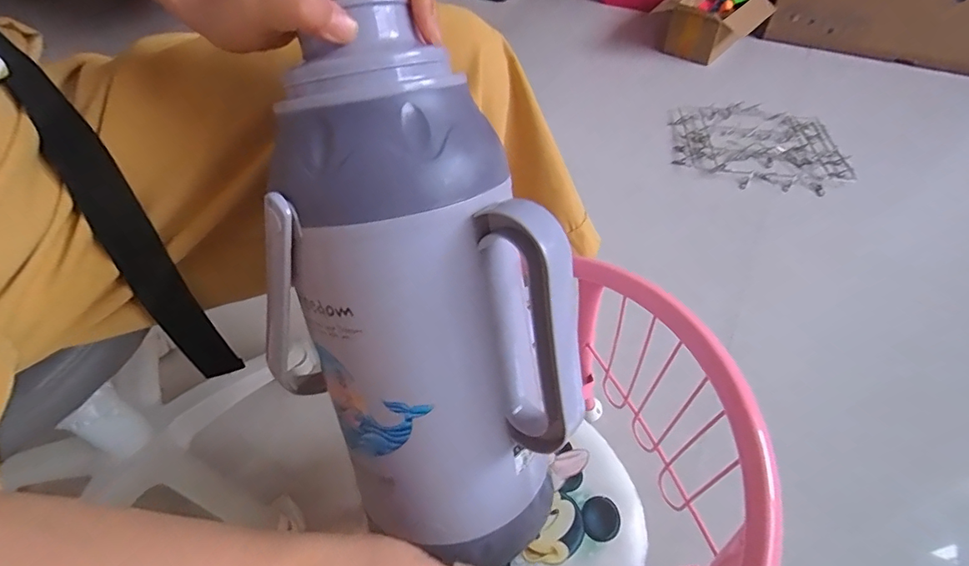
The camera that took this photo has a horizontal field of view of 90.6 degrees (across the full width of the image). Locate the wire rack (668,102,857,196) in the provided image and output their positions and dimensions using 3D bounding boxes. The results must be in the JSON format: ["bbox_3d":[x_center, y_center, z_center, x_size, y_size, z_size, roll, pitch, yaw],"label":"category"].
[{"bbox_3d":[0.606,-0.311,1.083,0.352,0.035,0.320,9,49,10],"label":"wire rack"}]

